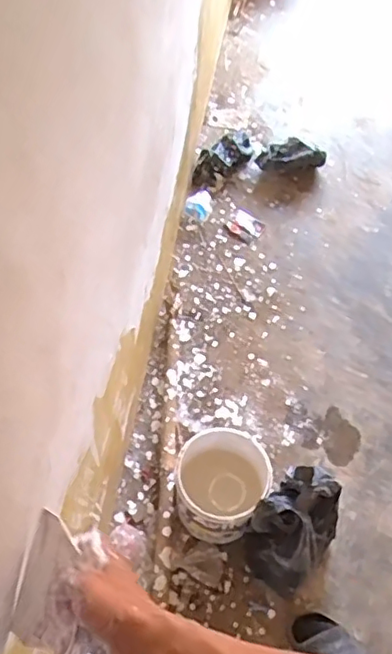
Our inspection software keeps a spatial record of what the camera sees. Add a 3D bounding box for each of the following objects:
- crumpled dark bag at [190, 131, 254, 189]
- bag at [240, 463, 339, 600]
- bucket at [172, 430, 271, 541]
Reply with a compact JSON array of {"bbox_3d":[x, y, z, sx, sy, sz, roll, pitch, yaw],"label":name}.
[{"bbox_3d":[0.094,-0.505,1.785,0.099,0.072,0.264,35,64,17],"label":"crumpled dark bag"},{"bbox_3d":[0.191,0.388,1.154,0.154,0.257,0.186,36,64,17],"label":"bag"},{"bbox_3d":[0.046,0.322,1.235,0.179,0.183,0.191,1,59,-2],"label":"bucket"}]

